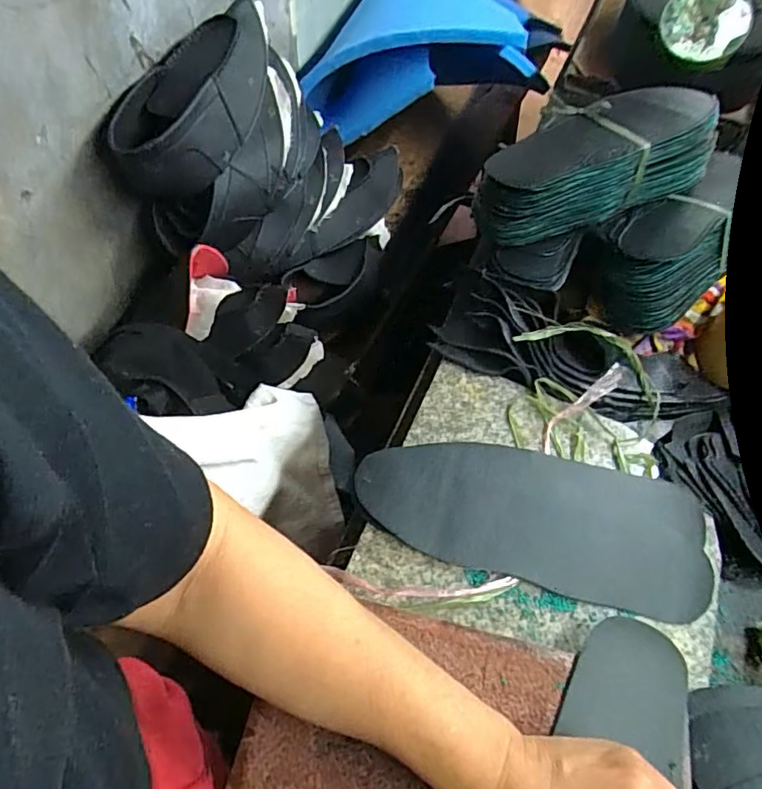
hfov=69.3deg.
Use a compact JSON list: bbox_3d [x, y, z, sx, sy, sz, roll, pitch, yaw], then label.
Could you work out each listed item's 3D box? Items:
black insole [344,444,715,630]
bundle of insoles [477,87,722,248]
[{"bbox_3d":[0.124,0.096,0.449,0.279,0.011,0.116,12,59,4],"label":"black insole"},{"bbox_3d":[0.215,-0.232,0.567,0.275,0.088,0.095,-23,63,-16],"label":"bundle of insoles"}]

